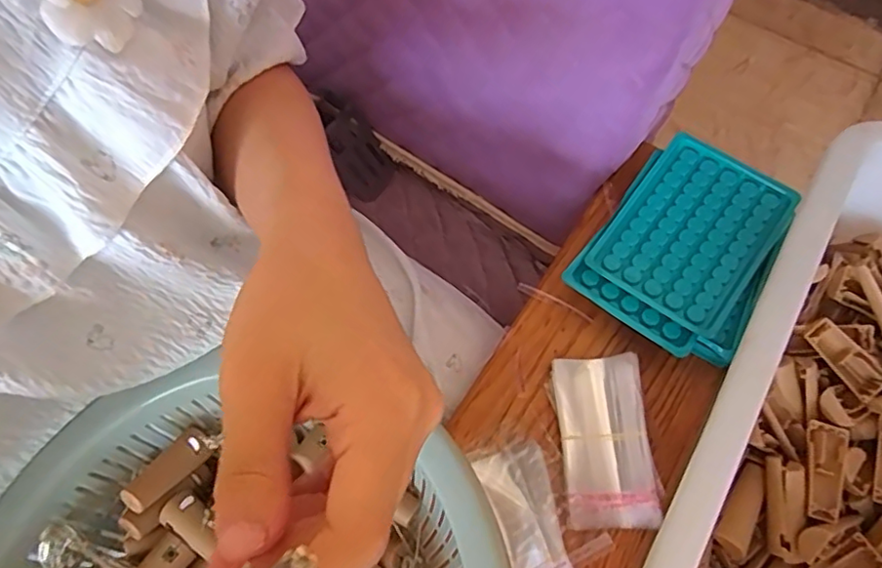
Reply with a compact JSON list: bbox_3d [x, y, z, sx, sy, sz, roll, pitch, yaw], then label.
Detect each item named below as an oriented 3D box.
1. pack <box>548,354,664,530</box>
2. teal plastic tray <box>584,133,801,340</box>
[{"bbox_3d":[0.104,0.101,0.381,0.054,0.023,0.105,-4,70,0],"label":"pack"},{"bbox_3d":[0.171,-0.036,0.402,0.095,0.010,0.126,34,77,16],"label":"teal plastic tray"}]

